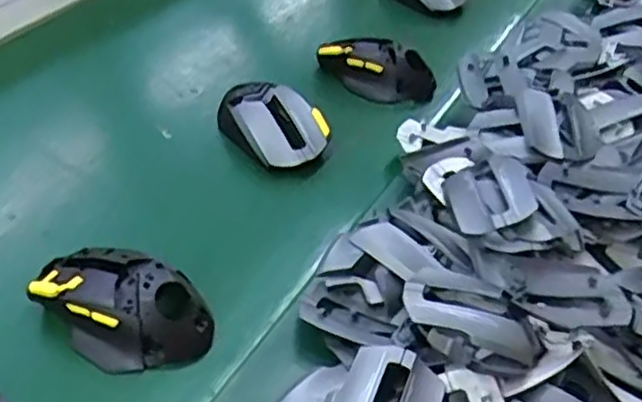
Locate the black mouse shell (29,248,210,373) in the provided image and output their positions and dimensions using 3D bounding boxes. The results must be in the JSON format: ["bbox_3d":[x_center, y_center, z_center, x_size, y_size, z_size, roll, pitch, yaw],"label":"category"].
[{"bbox_3d":[-0.123,0.063,0.451,0.112,0.037,0.072,21,45,17],"label":"black mouse shell"}]

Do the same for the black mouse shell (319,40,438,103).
[{"bbox_3d":[0.053,-0.129,0.692,0.112,0.042,0.046,24,45,20],"label":"black mouse shell"}]

